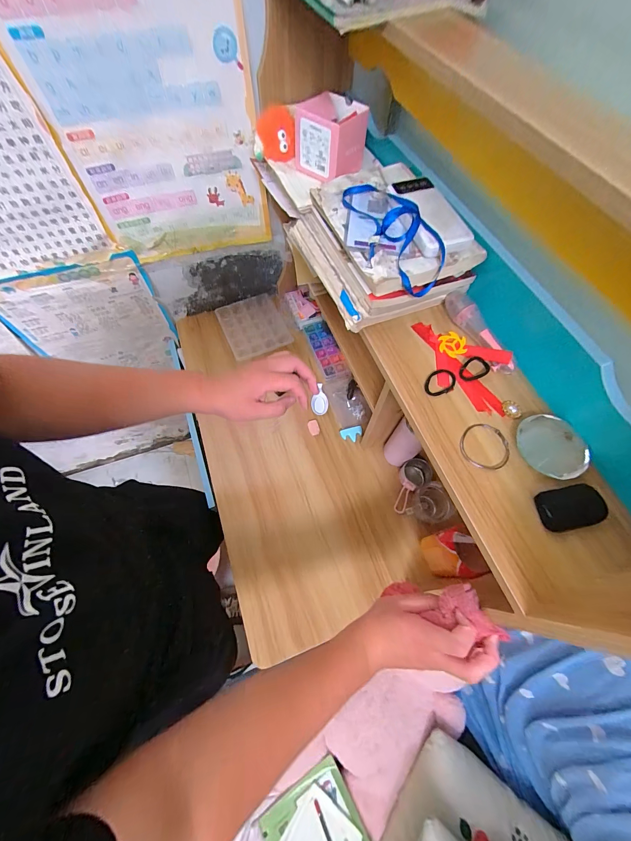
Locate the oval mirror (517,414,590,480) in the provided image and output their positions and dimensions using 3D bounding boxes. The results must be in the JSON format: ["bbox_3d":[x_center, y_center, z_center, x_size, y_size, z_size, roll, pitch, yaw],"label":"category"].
[{"bbox_3d":[0.272,0.030,0.354,0.061,0.011,0.075,-28,69,7],"label":"oval mirror"}]

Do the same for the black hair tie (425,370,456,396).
[{"bbox_3d":[0.165,-0.050,0.405,0.034,0.004,0.050,40,68,17],"label":"black hair tie"}]

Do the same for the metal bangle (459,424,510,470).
[{"bbox_3d":[0.202,0.030,0.367,0.055,0.005,0.058,1,63,-2],"label":"metal bangle"}]

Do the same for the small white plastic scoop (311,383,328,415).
[{"bbox_3d":[0.010,-0.059,0.818,0.044,0.013,0.094,-3,63,-3],"label":"small white plastic scoop"}]

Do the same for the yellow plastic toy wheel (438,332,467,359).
[{"bbox_3d":[0.192,-0.106,0.430,0.036,0.009,0.038,1,63,-2],"label":"yellow plastic toy wheel"}]

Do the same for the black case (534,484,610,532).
[{"bbox_3d":[0.269,0.092,0.324,0.059,0.021,0.040,-7,63,-6],"label":"black case"}]

